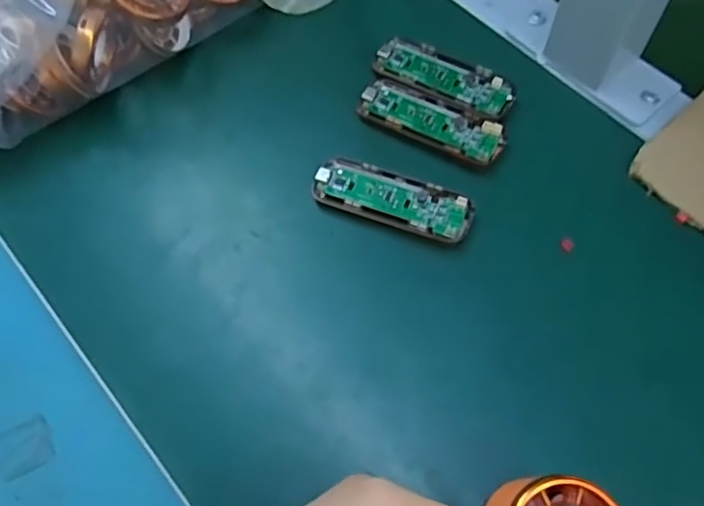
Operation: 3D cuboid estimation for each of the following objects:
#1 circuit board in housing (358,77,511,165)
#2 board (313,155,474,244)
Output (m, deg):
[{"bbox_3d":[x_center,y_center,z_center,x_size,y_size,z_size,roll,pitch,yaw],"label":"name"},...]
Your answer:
[{"bbox_3d":[0.044,-0.074,0.339,0.082,0.007,0.029,25,68,14],"label":"circuit board in housing"},{"bbox_3d":[0.021,-0.028,0.320,0.084,0.008,0.030,17,67,11],"label":"board"}]

